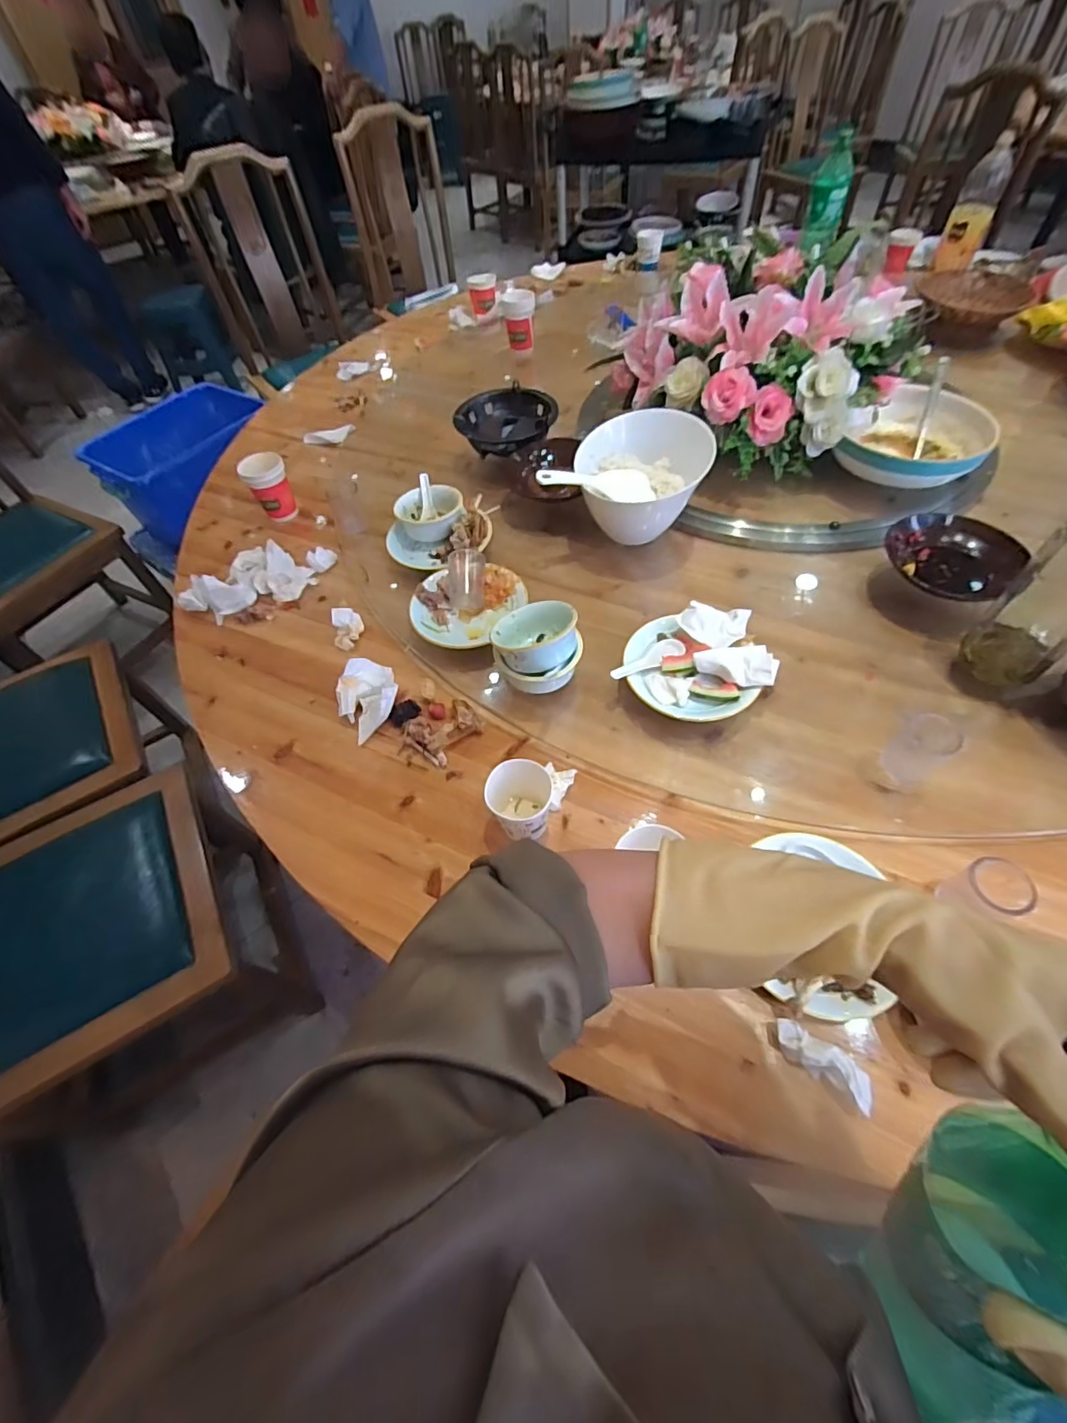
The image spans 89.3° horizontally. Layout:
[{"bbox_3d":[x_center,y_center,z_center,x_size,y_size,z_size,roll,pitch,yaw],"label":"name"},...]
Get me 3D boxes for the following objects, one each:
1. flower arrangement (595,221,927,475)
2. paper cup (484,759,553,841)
[{"bbox_3d":[0.413,-0.643,0.952,0.422,0.226,0.436,-26,57,-14],"label":"flower arrangement"},{"bbox_3d":[-0.015,0.102,0.595,0.065,0.080,0.065,-2,55,3],"label":"paper cup"}]

